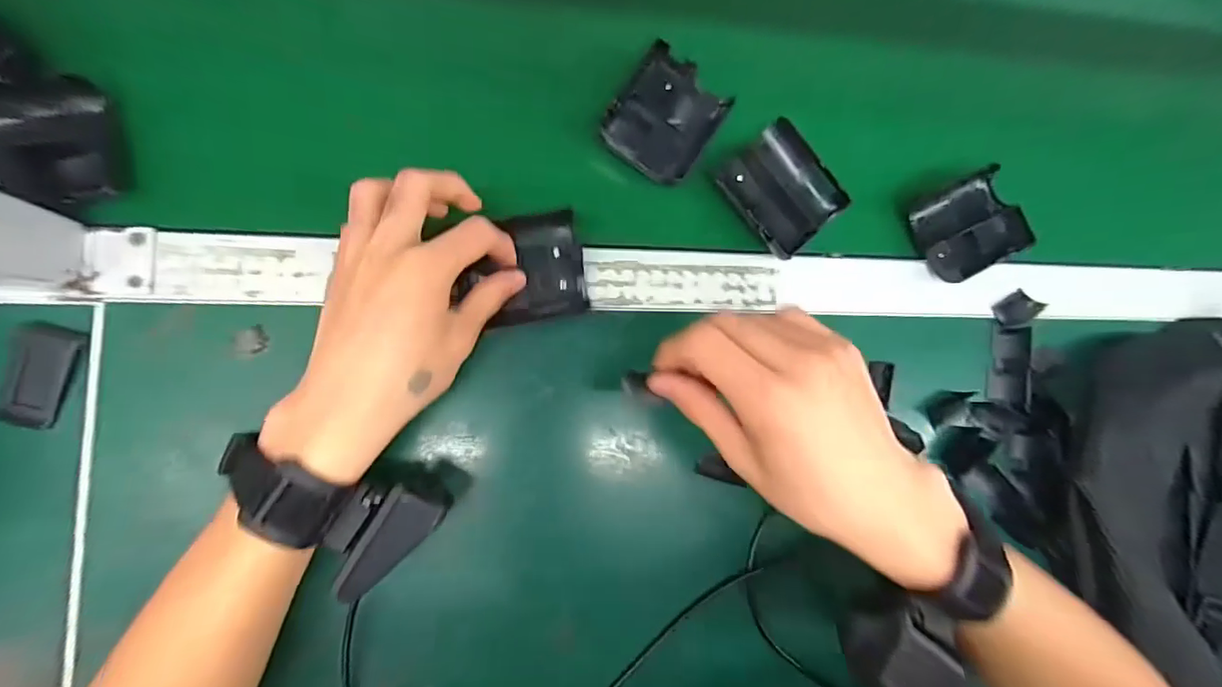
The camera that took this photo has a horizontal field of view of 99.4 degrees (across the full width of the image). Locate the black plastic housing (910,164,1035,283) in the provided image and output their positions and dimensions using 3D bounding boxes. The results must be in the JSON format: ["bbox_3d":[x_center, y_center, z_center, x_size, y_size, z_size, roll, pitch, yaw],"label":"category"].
[{"bbox_3d":[0.266,-0.087,0.385,0.086,0.022,0.063,-24,88,-9],"label":"black plastic housing"}]

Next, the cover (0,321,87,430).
[{"bbox_3d":[-0.315,0.017,0.285,0.030,0.004,0.055,12,83,-6],"label":"cover"}]

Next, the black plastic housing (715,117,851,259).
[{"bbox_3d":[0.118,-0.106,0.363,0.067,0.021,0.076,-40,91,-10],"label":"black plastic housing"}]

